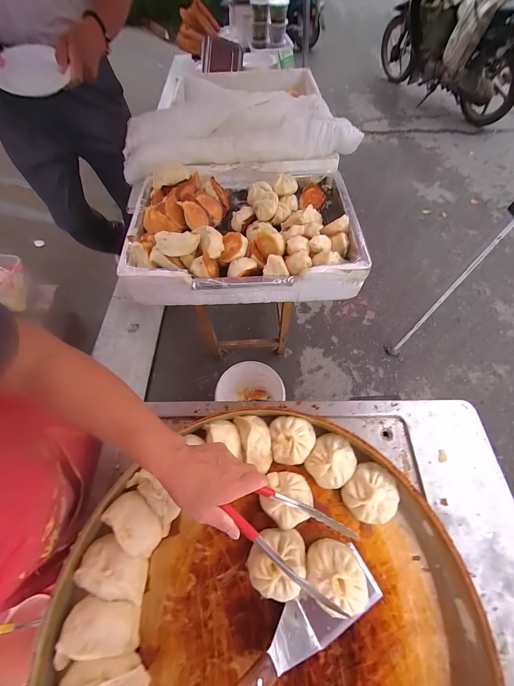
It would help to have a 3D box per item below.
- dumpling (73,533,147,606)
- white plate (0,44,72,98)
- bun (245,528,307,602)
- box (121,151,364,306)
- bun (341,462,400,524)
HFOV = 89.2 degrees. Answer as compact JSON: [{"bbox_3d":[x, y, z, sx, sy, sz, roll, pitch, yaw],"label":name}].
[{"bbox_3d":[-0.200,0.320,0.373,0.090,0.052,0.061,8,61,7],"label":"dumpling"},{"bbox_3d":[-0.536,-0.652,0.621,0.152,0.023,0.161,0,77,0],"label":"white plate"},{"bbox_3d":[0.028,0.315,0.374,0.080,0.040,0.077,-1,60,2],"label":"bun"},{"bbox_3d":[-0.036,-0.325,0.739,0.583,0.143,0.438,-2,60,1],"label":"box"},{"bbox_3d":[0.182,0.237,0.412,0.085,0.048,0.072,-41,66,-19],"label":"bun"}]

